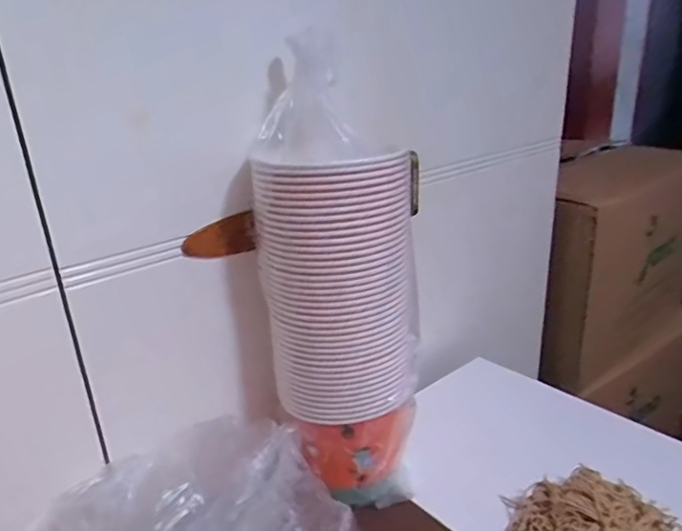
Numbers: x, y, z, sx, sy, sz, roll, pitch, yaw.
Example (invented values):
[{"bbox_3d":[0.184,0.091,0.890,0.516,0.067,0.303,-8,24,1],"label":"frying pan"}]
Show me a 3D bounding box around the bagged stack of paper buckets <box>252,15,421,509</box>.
[{"bbox_3d":[-0.009,0.041,0.640,0.168,0.507,0.134,15,28,37],"label":"bagged stack of paper buckets"}]

